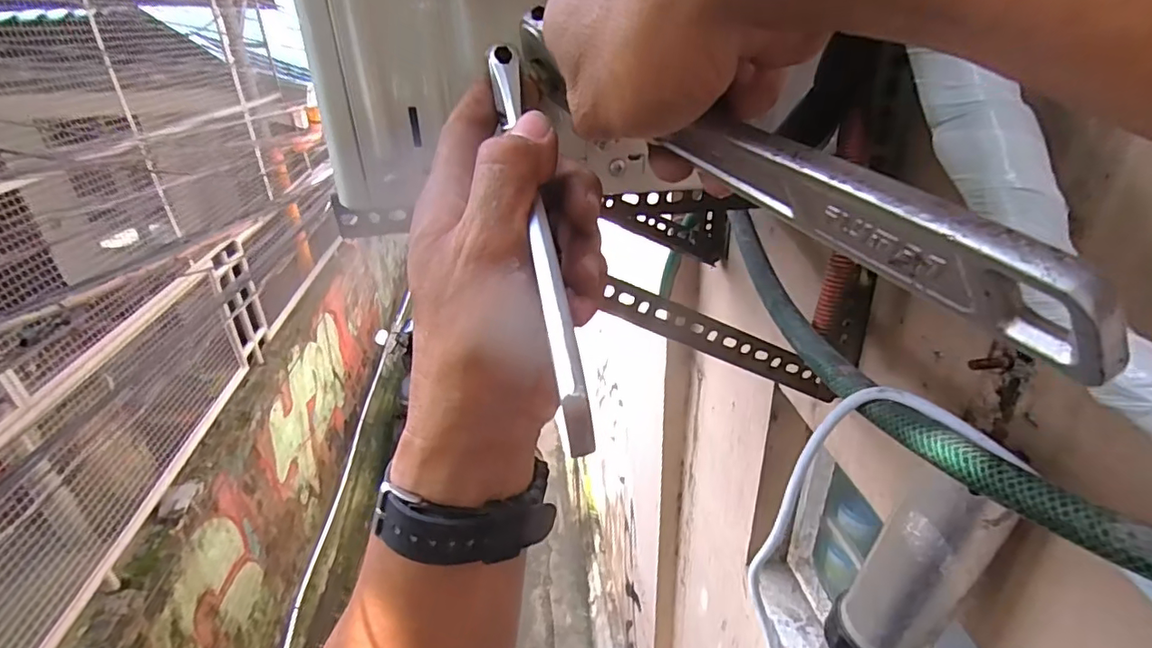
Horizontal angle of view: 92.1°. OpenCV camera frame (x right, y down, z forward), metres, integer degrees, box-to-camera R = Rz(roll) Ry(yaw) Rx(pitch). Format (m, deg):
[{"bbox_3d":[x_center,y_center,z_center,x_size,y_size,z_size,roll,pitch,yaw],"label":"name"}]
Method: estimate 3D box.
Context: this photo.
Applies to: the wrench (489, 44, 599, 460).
[{"bbox_3d":[-0.015,-0.042,0.195,0.010,0.013,0.185,-7,55,-9],"label":"wrench"}]

